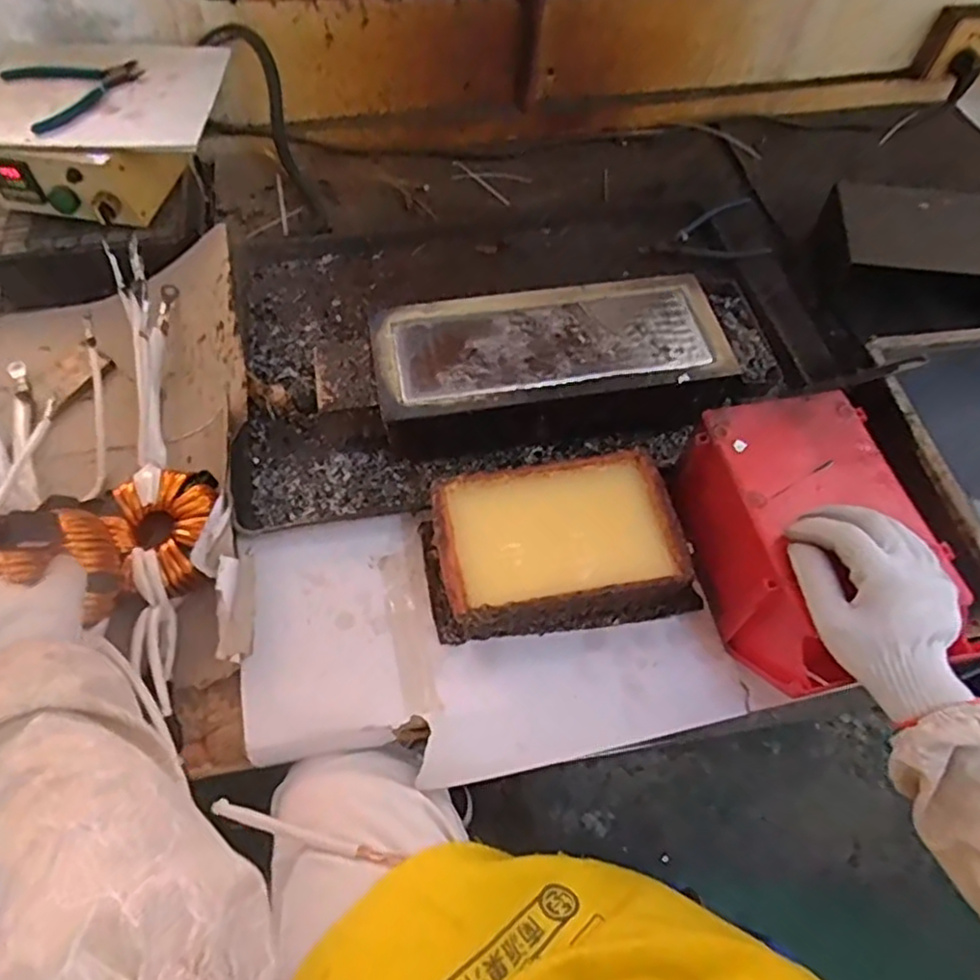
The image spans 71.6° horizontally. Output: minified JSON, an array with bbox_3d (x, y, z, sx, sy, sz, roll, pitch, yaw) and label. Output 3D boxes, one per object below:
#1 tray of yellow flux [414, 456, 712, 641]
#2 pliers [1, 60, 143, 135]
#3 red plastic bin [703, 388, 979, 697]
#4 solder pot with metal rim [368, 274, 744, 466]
[{"bbox_3d":[0.059,0.050,0.596,0.228,0.067,0.133,-8,59,-6],"label":"tray of yellow flux"},{"bbox_3d":[-0.460,-0.454,0.762,0.132,0.014,0.135,-27,63,-17],"label":"pliers"},{"bbox_3d":[0.262,0.043,0.563,0.149,0.101,0.230,-11,60,-8],"label":"red plastic bin"},{"bbox_3d":[0.060,-0.120,0.696,0.345,0.093,0.153,-6,59,-5],"label":"solder pot with metal rim"}]

